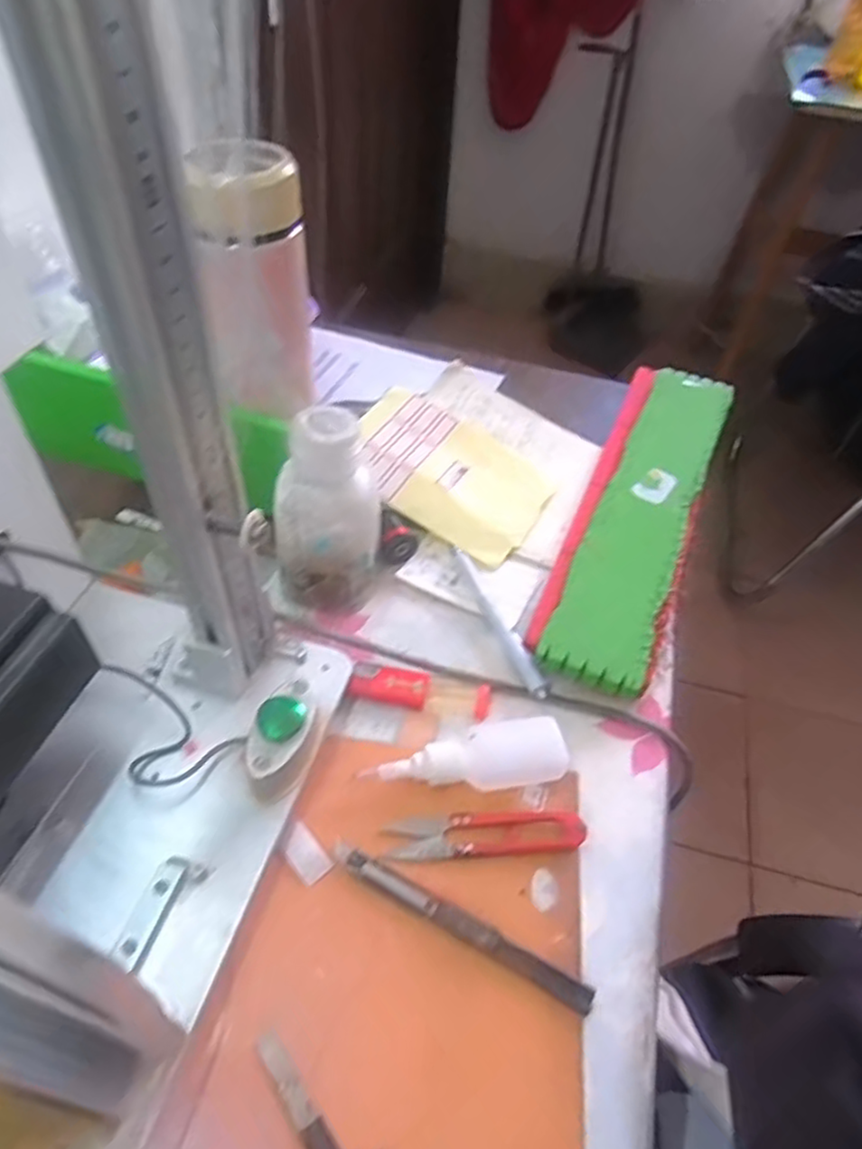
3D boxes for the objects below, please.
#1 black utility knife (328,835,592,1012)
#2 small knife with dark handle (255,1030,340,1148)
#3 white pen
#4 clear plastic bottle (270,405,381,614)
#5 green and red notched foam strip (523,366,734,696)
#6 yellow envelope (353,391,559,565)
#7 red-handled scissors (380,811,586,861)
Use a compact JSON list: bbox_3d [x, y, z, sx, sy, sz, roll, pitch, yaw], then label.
[{"bbox_3d":[0.012,0.164,0.328,0.136,0.007,0.011,24,51,16],"label":"black utility knife"},{"bbox_3d":[-0.048,0.222,0.277,0.010,0.004,0.079,-28,56,-26],"label":"small knife with dark handle"},{"bbox_3d":[0.043,0.028,0.449,0.015,0.010,0.127,-14,51,-17],"label":"white pen"},{"bbox_3d":[-0.062,-0.042,0.429,0.059,0.118,0.061,6,48,1],"label":"clear plastic bottle"},{"bbox_3d":[0.157,-0.054,0.517,0.080,0.021,0.349,18,53,17],"label":"green and red notched foam strip"},{"bbox_3d":[0.013,-0.080,0.527,0.151,0.008,0.108,35,62,8],"label":"yellow envelope"},{"bbox_3d":[0.028,0.133,0.356,0.100,0.010,0.022,-1,48,-6],"label":"red-handled scissors"}]

